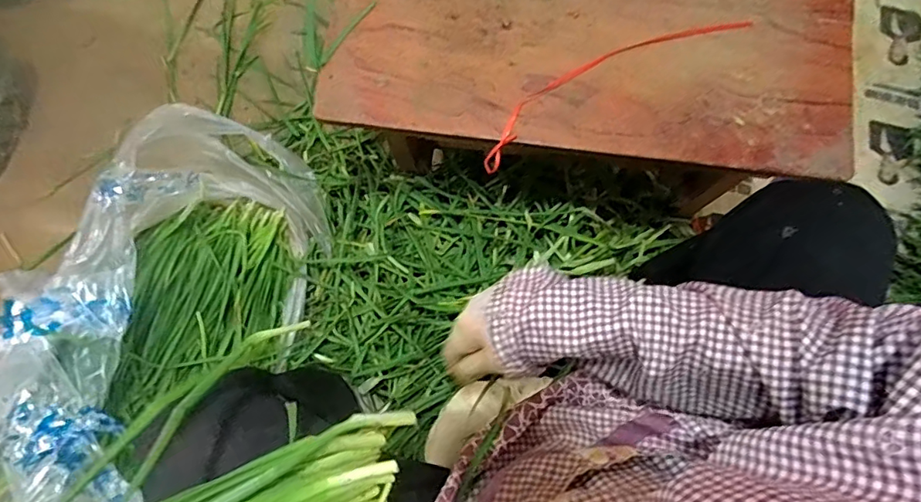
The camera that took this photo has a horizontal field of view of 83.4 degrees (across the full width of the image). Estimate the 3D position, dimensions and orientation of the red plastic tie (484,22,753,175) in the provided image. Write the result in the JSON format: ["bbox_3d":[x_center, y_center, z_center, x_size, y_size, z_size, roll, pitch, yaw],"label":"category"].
[{"bbox_3d":[0.161,-0.190,0.573,0.327,0.011,0.057,-29,77,-1],"label":"red plastic tie"}]

